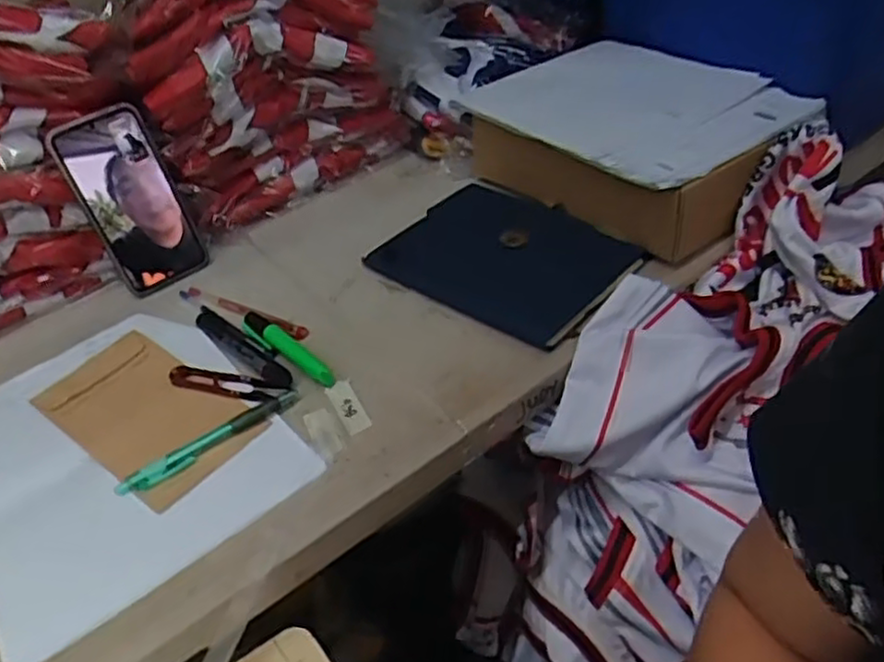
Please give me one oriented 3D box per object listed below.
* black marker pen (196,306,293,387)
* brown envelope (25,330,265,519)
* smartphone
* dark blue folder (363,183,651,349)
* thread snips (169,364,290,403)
[{"bbox_3d":[-0.168,0.013,0.597,0.022,0.015,0.138,-35,46,-28],"label":"black marker pen"},{"bbox_3d":[-0.235,0.061,0.560,0.191,0.011,0.099,24,50,33],"label":"brown envelope"},{"bbox_3d":[-0.287,-0.120,0.658,0.084,0.164,0.019,-31,34,-21],"label":"smartphone"},{"bbox_3d":[0.059,-0.072,0.649,0.215,0.019,0.156,27,52,35],"label":"dark blue folder"},{"bbox_3d":[-0.173,0.042,0.570,0.103,0.008,0.022,7,42,18],"label":"thread snips"}]

